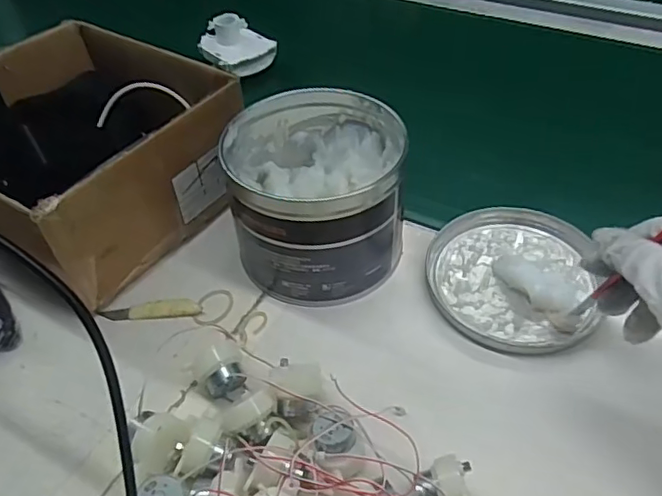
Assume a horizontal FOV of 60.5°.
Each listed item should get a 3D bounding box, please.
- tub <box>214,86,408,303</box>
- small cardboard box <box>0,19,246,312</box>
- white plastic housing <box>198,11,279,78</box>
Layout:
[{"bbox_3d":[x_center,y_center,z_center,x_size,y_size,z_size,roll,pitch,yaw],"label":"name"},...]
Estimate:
[{"bbox_3d":[-0.011,-0.040,0.426,0.124,0.102,0.134,-8,46,-5],"label":"tub"},{"bbox_3d":[-0.200,-0.081,0.472,0.210,0.109,0.179,29,53,27],"label":"small cardboard box"},{"bbox_3d":[-0.108,-0.232,0.649,0.073,0.046,0.072,-30,52,-24],"label":"white plastic housing"}]

